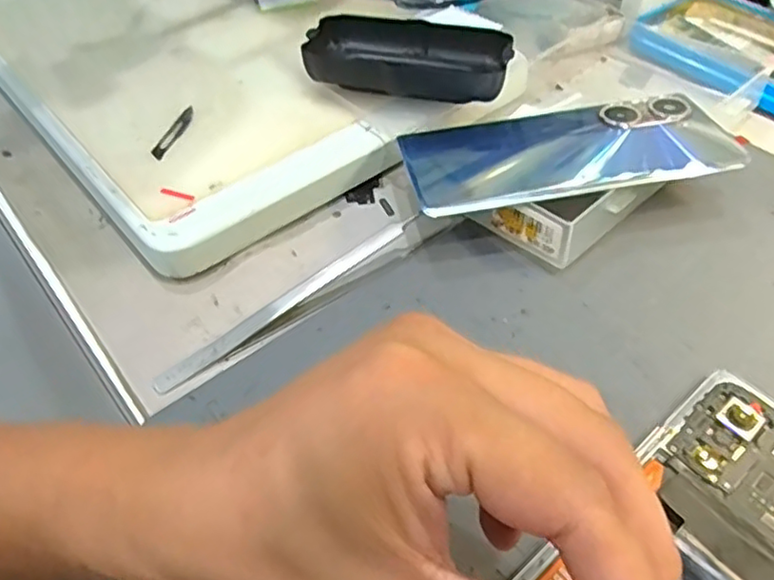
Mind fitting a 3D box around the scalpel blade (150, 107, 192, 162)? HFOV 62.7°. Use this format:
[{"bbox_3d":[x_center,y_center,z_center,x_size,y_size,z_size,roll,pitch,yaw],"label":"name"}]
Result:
[{"bbox_3d":[-0.113,-0.085,0.339,0.008,0.004,0.043,11,51,12],"label":"scalpel blade"}]

